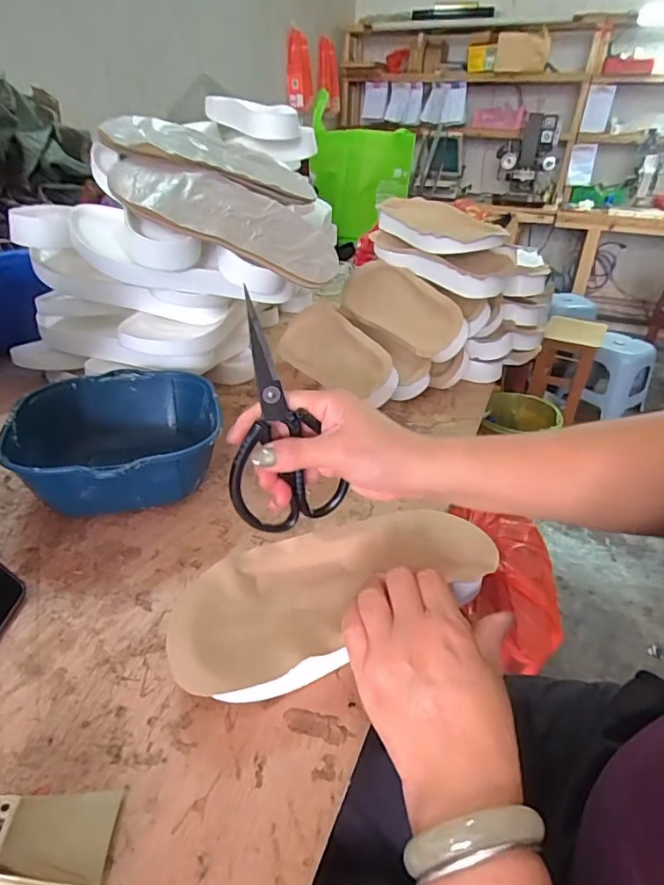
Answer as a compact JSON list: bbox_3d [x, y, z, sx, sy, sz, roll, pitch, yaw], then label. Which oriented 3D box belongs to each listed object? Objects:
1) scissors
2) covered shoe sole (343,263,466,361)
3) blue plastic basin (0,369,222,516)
[{"bbox_3d":[-0.039,-0.014,0.342,0.080,0.170,0.014,-18,28,-19],"label":"scissors"},{"bbox_3d":[0.096,-0.201,0.722,0.023,0.088,0.260,28,13,-45],"label":"covered shoe sole"},{"bbox_3d":[-0.205,0.004,0.482,0.180,0.077,0.196,2,32,-1],"label":"blue plastic basin"}]

